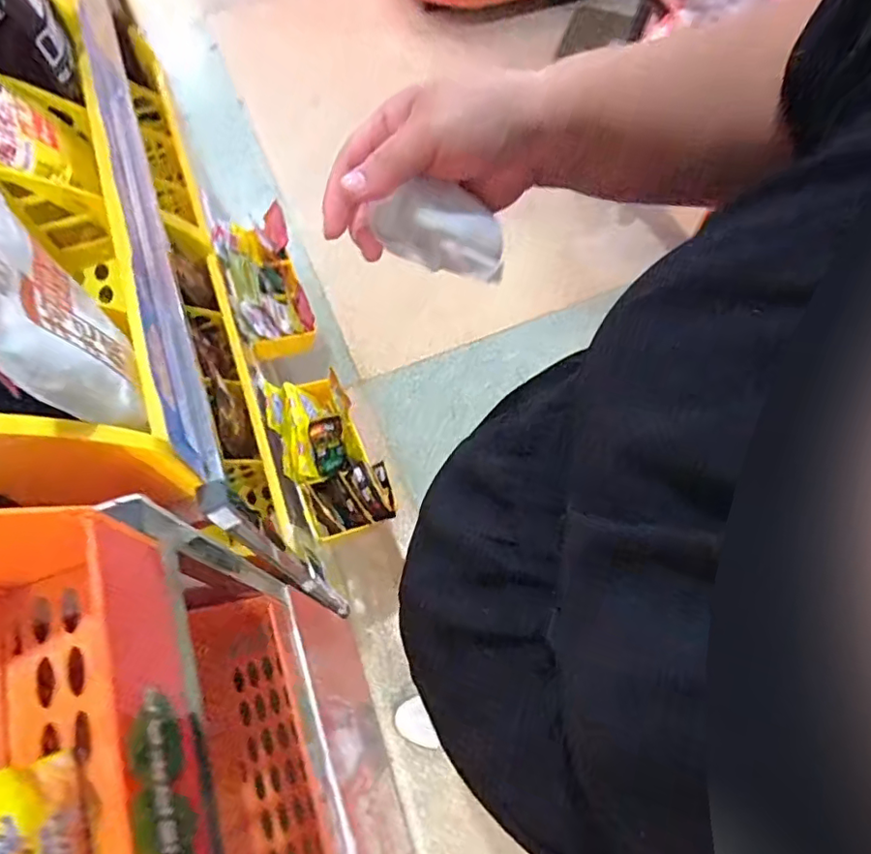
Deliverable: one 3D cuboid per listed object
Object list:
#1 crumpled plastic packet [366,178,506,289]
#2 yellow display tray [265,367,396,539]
[{"bbox_3d":[0.005,-0.124,0.335,0.083,0.041,0.037,20,66,8],"label":"crumpled plastic packet"},{"bbox_3d":[-0.191,0.047,0.985,0.144,0.087,0.309,-26,68,-12],"label":"yellow display tray"}]

